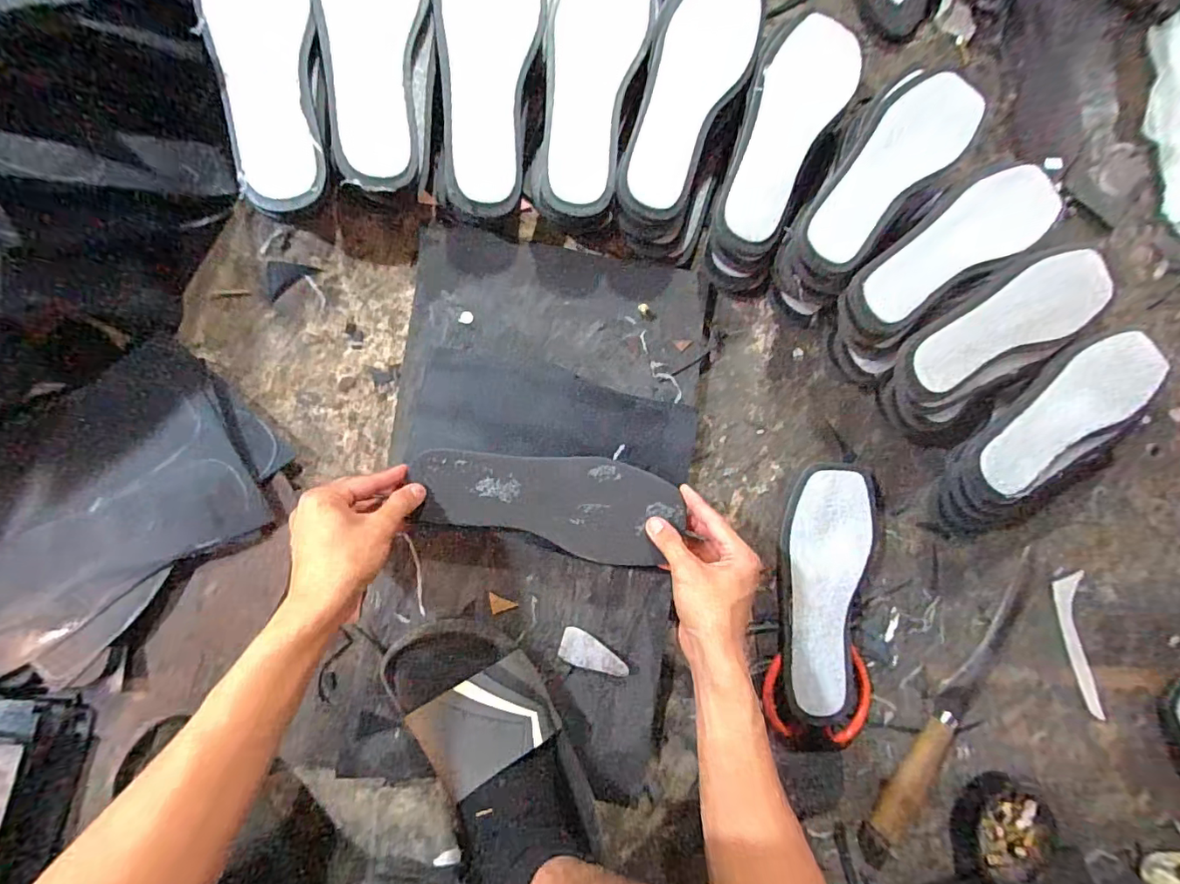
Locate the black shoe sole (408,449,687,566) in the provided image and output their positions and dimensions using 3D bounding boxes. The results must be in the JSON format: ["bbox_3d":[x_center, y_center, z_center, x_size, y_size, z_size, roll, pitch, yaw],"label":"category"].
[{"bbox_3d":[-0.036,0.055,0.465,0.240,0.013,0.086,9,84,-6],"label":"black shoe sole"}]

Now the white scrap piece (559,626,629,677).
[{"bbox_3d":[0.004,0.205,0.486,0.068,0.004,0.030,24,82,9],"label":"white scrap piece"}]

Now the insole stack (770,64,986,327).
[{"bbox_3d":[0.283,-0.247,0.518,0.101,0.080,0.259,37,86,3],"label":"insole stack"}]

